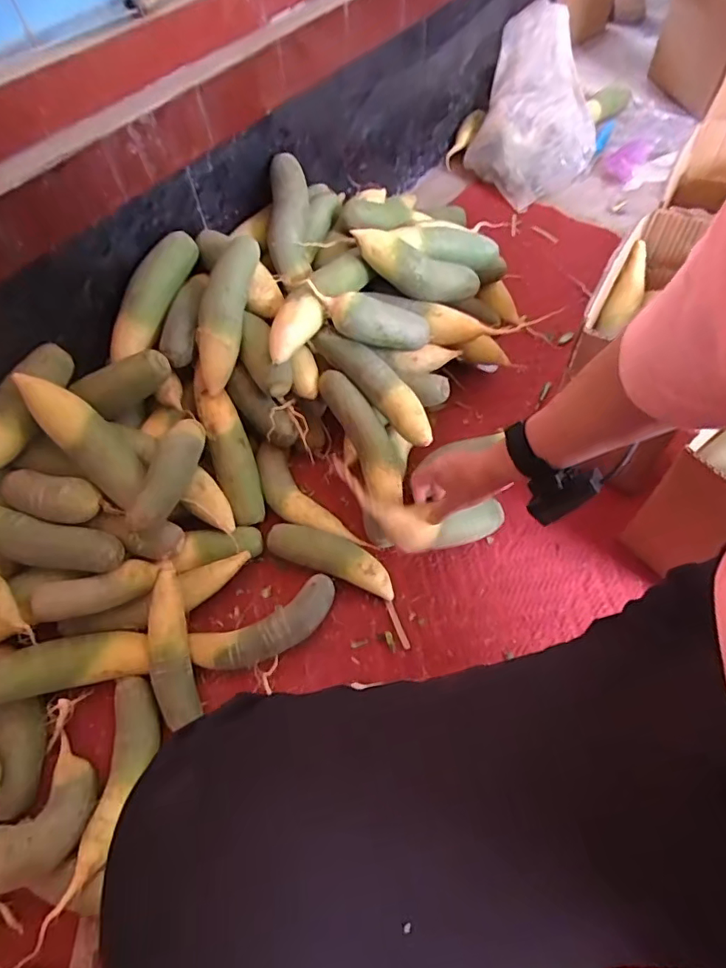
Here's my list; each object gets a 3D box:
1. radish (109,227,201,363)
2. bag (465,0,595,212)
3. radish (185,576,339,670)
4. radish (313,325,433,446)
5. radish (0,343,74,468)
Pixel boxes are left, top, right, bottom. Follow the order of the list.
[{"bbox_3d":[-0.304,-0.272,0.765,0.060,0.051,0.208,19,76,12],"label":"radish"},{"bbox_3d":[0.413,-0.867,1.212,0.265,0.207,0.470,19,61,14],"label":"bag"},{"bbox_3d":[-0.119,0.181,0.670,0.190,0.041,0.065,-24,60,-12],"label":"radish"},{"bbox_3d":[0.017,-0.140,0.744,0.049,0.047,0.219,-34,62,-17],"label":"radish"},{"bbox_3d":[-0.434,-0.089,0.661,0.049,0.062,0.200,26,77,16],"label":"radish"}]

